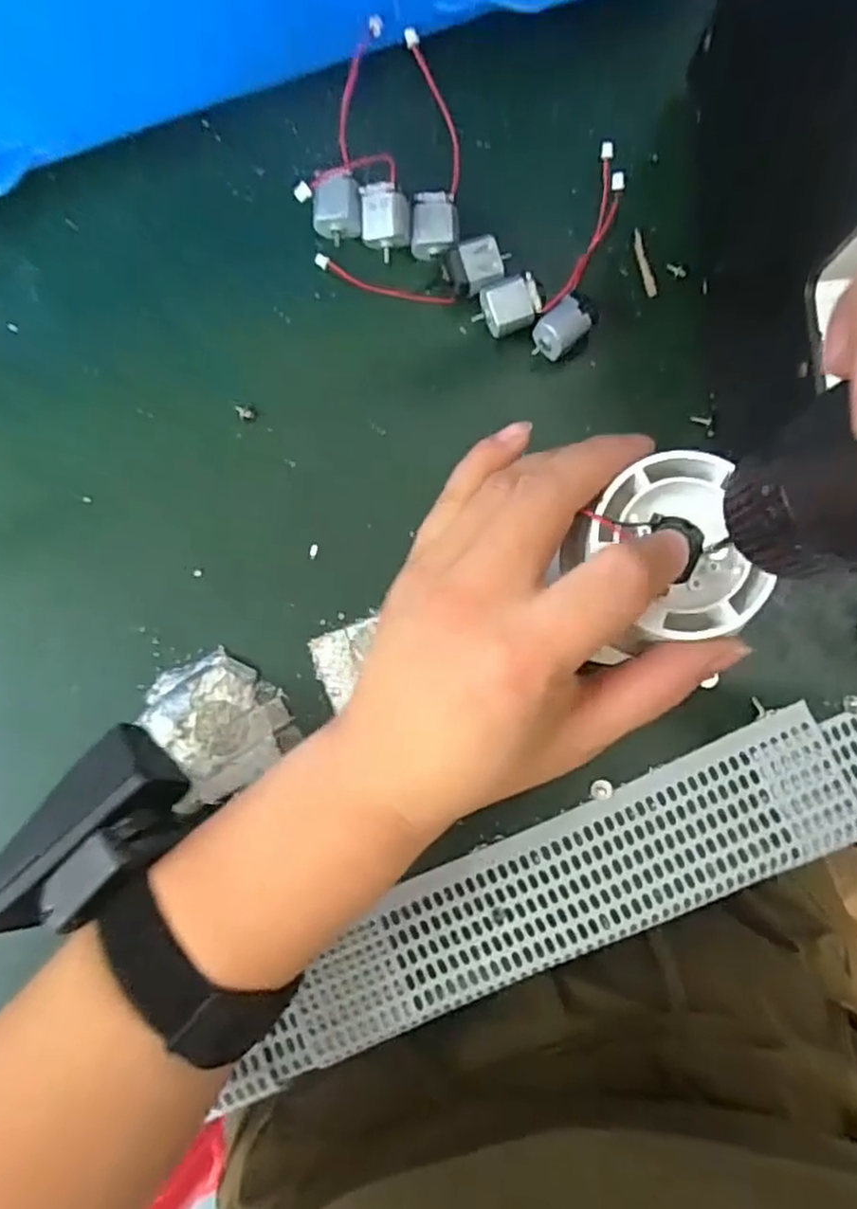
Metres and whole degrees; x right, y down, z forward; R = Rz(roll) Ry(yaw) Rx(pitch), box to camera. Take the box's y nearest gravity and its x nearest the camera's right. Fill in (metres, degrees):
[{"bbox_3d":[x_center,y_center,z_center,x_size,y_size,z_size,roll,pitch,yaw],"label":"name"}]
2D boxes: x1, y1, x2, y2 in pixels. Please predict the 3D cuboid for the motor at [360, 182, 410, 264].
[{"bbox_3d":[-0.017,-0.152,0.289,0.019,0.018,0.025,-1,86,1],"label":"motor"}]

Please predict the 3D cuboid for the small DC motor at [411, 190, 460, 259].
[{"bbox_3d":[0.003,-0.152,0.292,0.019,0.013,0.025,1,86,1],"label":"small DC motor"}]

